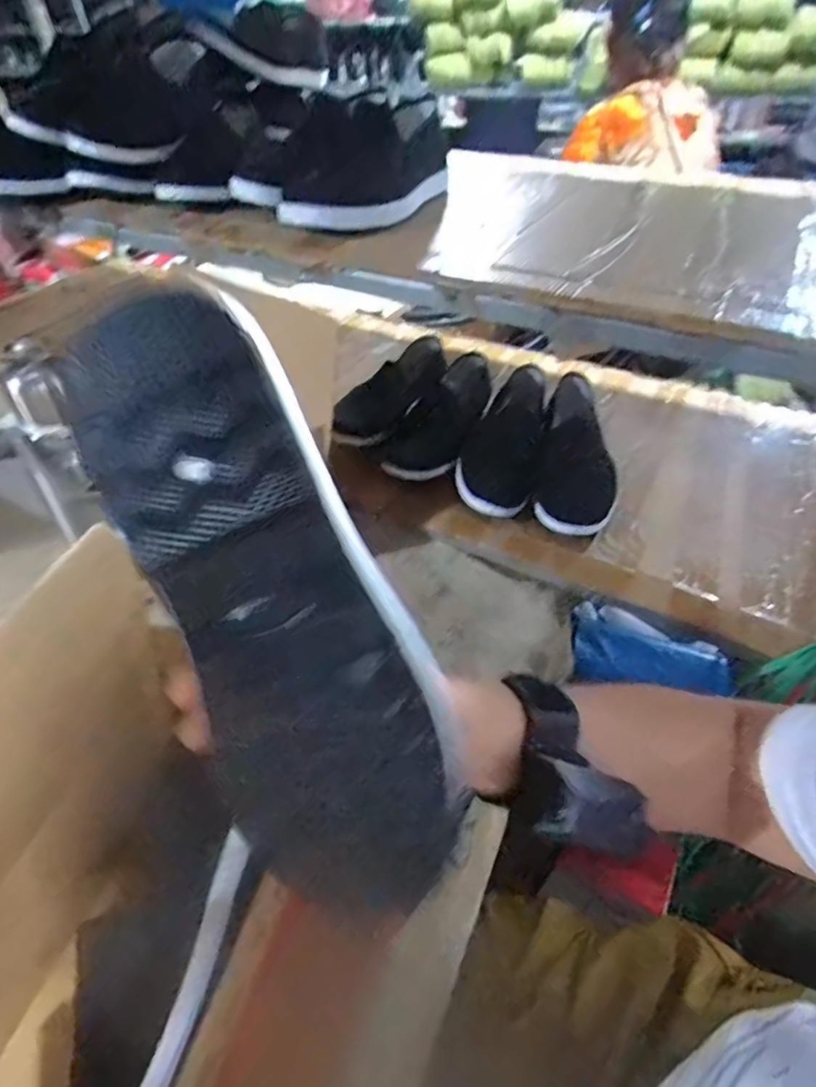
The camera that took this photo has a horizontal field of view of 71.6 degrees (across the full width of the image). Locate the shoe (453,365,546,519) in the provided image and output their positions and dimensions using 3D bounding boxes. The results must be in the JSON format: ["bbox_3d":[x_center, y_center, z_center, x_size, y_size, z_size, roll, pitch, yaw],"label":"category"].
[{"bbox_3d":[0.127,-0.138,0.732,0.094,0.075,0.262,12,45,14],"label":"shoe"}]

